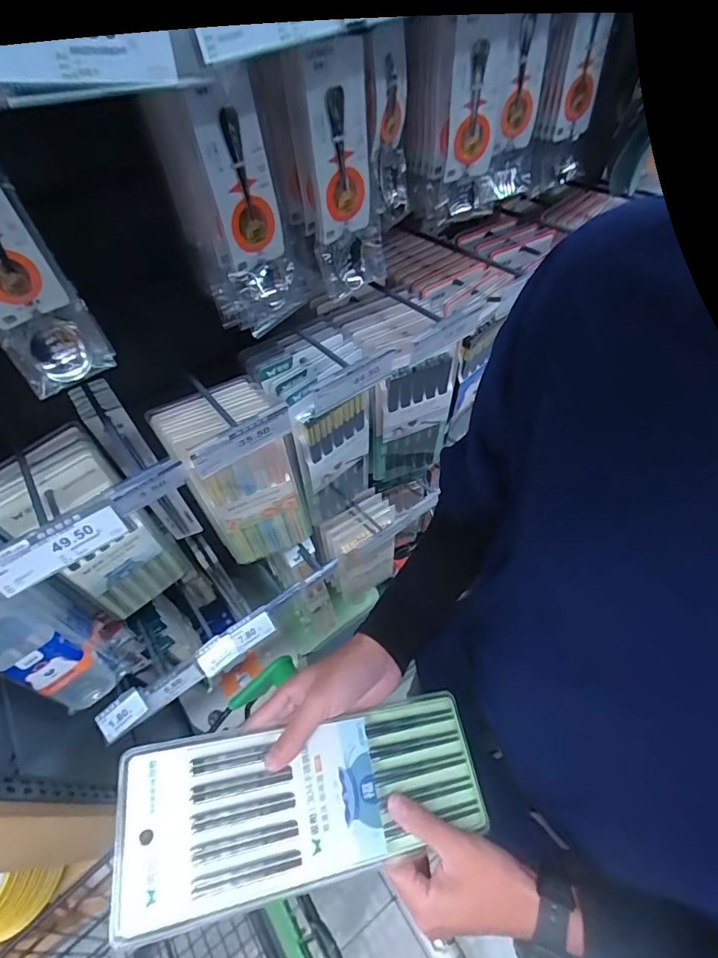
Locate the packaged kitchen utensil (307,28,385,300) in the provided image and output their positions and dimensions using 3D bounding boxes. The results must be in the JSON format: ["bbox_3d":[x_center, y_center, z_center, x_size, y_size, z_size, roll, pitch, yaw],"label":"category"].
[{"bbox_3d":[-0.011,-0.277,0.445,0.076,0.207,0.032,-37,58,-16],"label":"packaged kitchen utensil"}]

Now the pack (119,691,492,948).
[{"bbox_3d":[-0.033,0.245,0.369,0.279,0.022,0.108,-2,50,-22],"label":"pack"}]

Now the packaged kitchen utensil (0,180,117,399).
[{"bbox_3d":[-0.231,-0.134,0.318,0.065,0.162,0.030,-39,60,-23],"label":"packaged kitchen utensil"}]

